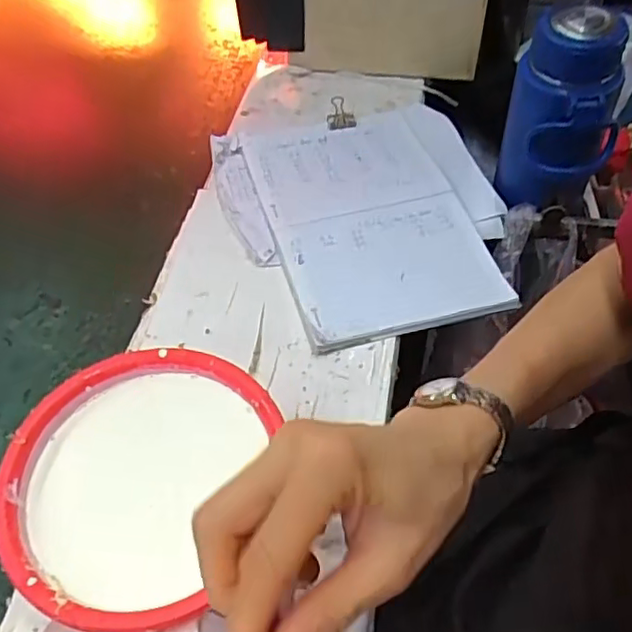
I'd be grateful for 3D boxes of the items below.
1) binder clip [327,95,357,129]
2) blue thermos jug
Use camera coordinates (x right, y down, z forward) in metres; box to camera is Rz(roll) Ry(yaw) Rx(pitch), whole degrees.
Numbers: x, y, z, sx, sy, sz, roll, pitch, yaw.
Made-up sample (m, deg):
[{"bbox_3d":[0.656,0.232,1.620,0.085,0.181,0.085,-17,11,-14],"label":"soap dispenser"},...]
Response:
[{"bbox_3d":[0.031,-0.245,0.746,0.034,0.022,0.040,-2,51,0],"label":"binder clip"},{"bbox_3d":[0.239,-0.193,0.602,0.078,0.186,0.075,-1,51,1],"label":"blue thermos jug"}]

